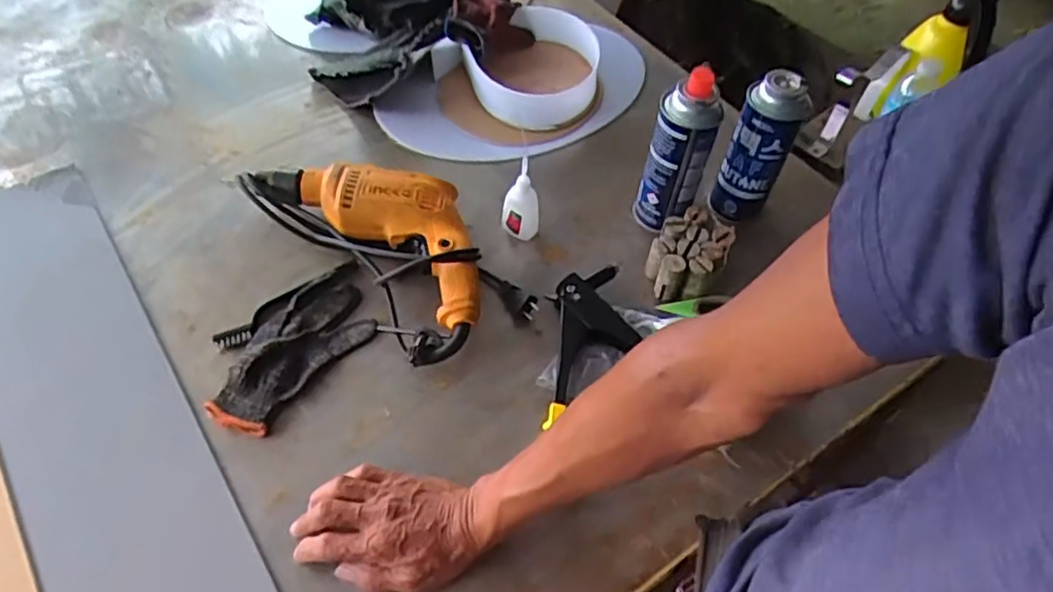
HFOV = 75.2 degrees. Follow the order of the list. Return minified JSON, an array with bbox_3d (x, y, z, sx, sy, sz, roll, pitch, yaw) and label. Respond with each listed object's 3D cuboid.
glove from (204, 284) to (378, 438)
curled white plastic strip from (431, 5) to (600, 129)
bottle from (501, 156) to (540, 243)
[{"bbox_3d":[-0.231,0.056,0.679,0.082,0.020,0.179,33,57,19],"label":"glove"},{"bbox_3d":[0.012,-0.331,0.950,0.201,0.049,0.207,36,57,20],"label":"curled white plastic strip"},{"bbox_3d":[-0.005,-0.107,0.778,0.040,0.099,0.032,15,53,6],"label":"bottle"}]

